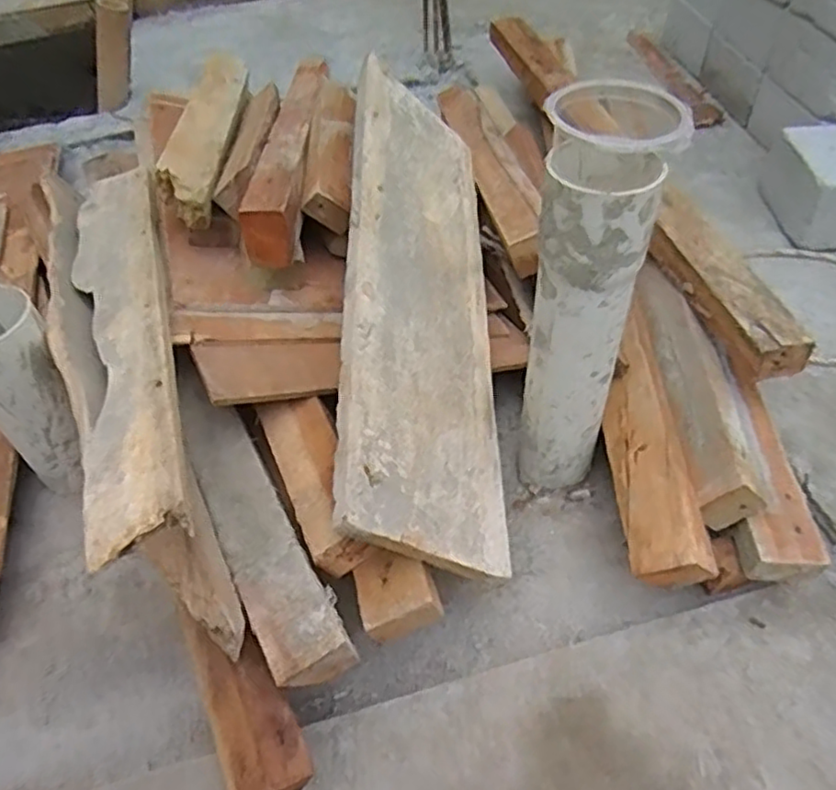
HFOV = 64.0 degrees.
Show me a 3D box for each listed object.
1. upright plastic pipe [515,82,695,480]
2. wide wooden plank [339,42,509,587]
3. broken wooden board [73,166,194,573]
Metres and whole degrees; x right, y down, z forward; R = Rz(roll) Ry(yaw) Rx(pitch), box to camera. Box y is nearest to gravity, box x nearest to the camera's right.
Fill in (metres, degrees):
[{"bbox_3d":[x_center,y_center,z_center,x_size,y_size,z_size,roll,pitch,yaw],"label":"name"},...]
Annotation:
[{"bbox_3d":[0.139,-0.059,0.587,0.082,0.390,0.089,-2,50,2],"label":"upright plastic pipe"},{"bbox_3d":[0.006,-0.127,0.711,0.191,0.017,0.626,26,47,-32],"label":"wide wooden plank"},{"bbox_3d":[-0.282,-0.086,0.649,0.089,0.019,0.594,-23,44,-7],"label":"broken wooden board"}]

